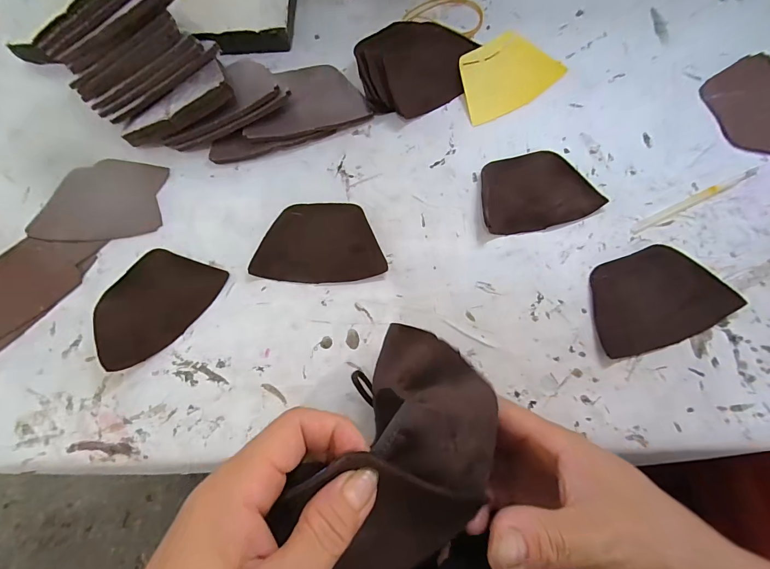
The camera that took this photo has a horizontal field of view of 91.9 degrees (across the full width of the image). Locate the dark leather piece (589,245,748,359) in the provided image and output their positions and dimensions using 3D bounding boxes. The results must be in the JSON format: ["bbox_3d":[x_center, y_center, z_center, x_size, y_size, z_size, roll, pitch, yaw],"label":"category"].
[{"bbox_3d":[0.206,0.009,0.288,0.104,0.008,0.072,-19,72,-4],"label":"dark leather piece"}]

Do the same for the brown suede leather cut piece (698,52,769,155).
[{"bbox_3d":[0.349,-0.162,0.344,0.086,0.010,0.118,-9,77,-3],"label":"brown suede leather cut piece"}]

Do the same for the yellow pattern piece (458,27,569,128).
[{"bbox_3d":[0.121,-0.210,0.369,0.111,0.006,0.069,-30,91,-9],"label":"yellow pattern piece"}]

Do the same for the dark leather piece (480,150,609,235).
[{"bbox_3d":[0.128,-0.083,0.323,0.101,0.009,0.072,-17,73,-4],"label":"dark leather piece"}]

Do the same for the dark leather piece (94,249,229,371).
[{"bbox_3d":[-0.189,0.014,0.300,0.073,0.019,0.100,31,75,12],"label":"dark leather piece"}]

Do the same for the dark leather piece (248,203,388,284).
[{"bbox_3d":[-0.057,-0.037,0.318,0.105,0.007,0.071,-5,71,1],"label":"dark leather piece"}]

